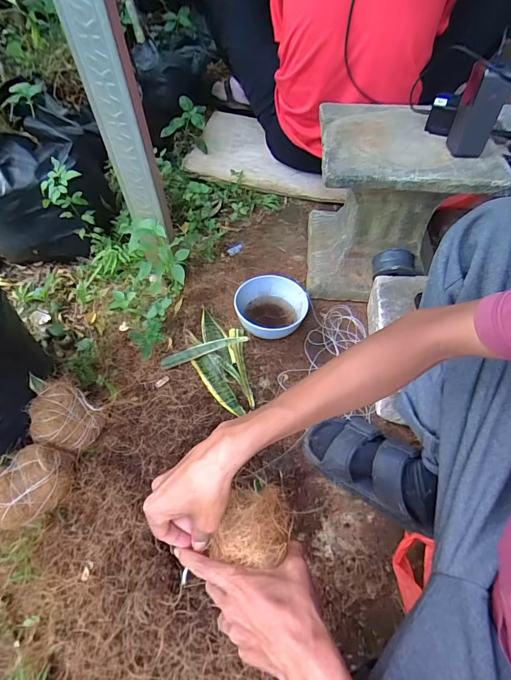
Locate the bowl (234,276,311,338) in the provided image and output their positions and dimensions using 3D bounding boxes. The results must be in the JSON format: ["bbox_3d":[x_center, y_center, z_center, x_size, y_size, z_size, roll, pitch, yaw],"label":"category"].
[{"bbox_3d":[0.036,-0.063,0.790,0.145,0.065,0.140,-13,56,-10],"label":"bowl"}]

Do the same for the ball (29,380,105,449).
[{"bbox_3d":[-0.313,0.126,0.623,0.092,0.075,0.095,1,55,-1],"label":"ball"}]

